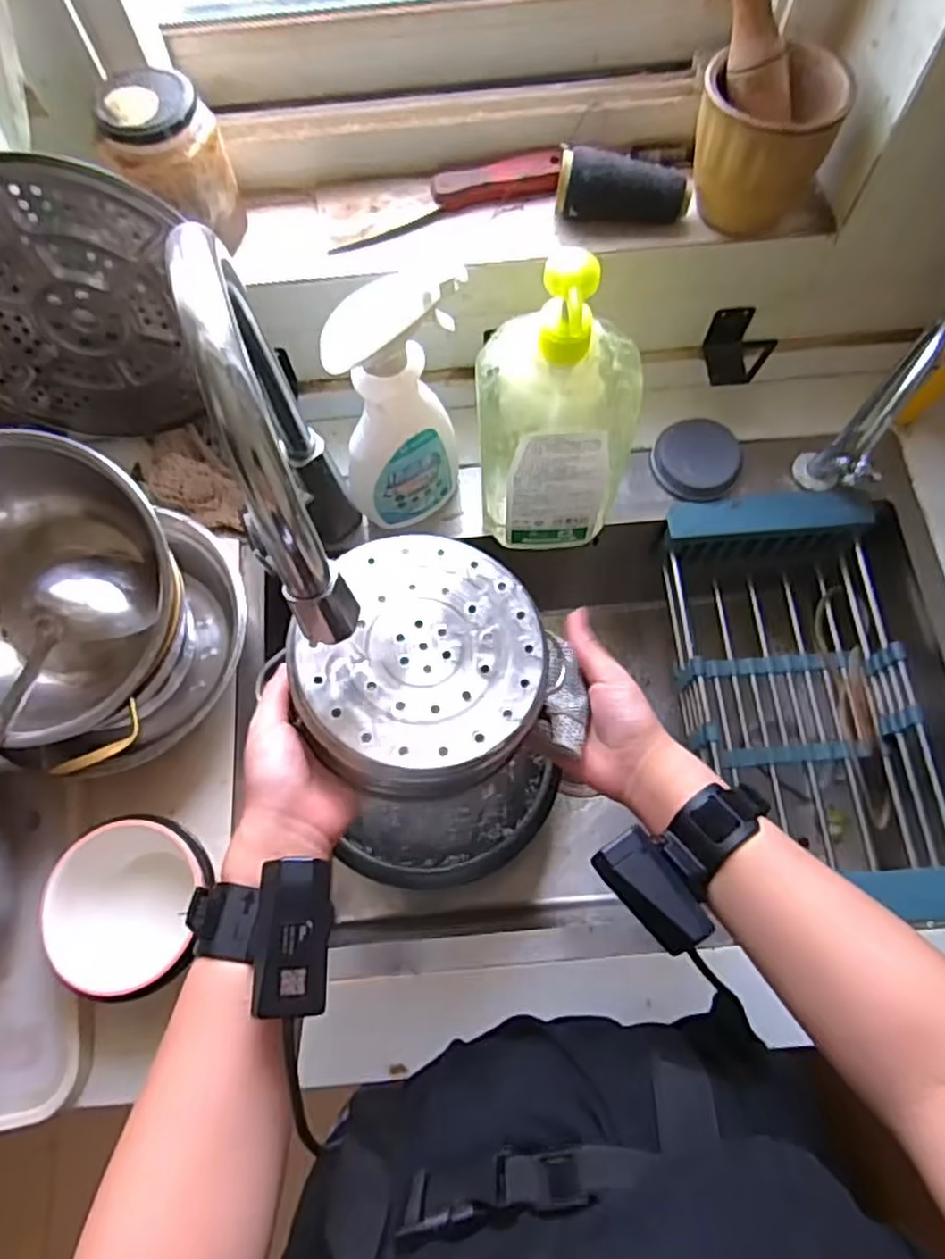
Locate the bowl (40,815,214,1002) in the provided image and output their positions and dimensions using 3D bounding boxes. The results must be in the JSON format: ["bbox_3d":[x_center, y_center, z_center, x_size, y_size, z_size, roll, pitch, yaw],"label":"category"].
[{"bbox_3d":[-0.256,0.202,0.534,0.100,0.055,0.121,19,72,8],"label":"bowl"}]

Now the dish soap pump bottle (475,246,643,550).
[{"bbox_3d":[0.061,-0.160,0.541,0.110,0.266,0.078,-2,71,1],"label":"dish soap pump bottle"}]

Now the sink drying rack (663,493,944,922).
[{"bbox_3d":[0.298,0.065,0.667,0.192,0.105,0.375,-7,71,-1],"label":"sink drying rack"}]

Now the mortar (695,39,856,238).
[{"bbox_3d":[0.215,-0.364,0.542,0.095,0.095,0.093,16,72,7],"label":"mortar"}]

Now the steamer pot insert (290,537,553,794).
[{"bbox_3d":[-0.031,0.018,0.449,0.150,0.047,0.157,-1,71,2],"label":"steamer pot insert"}]

